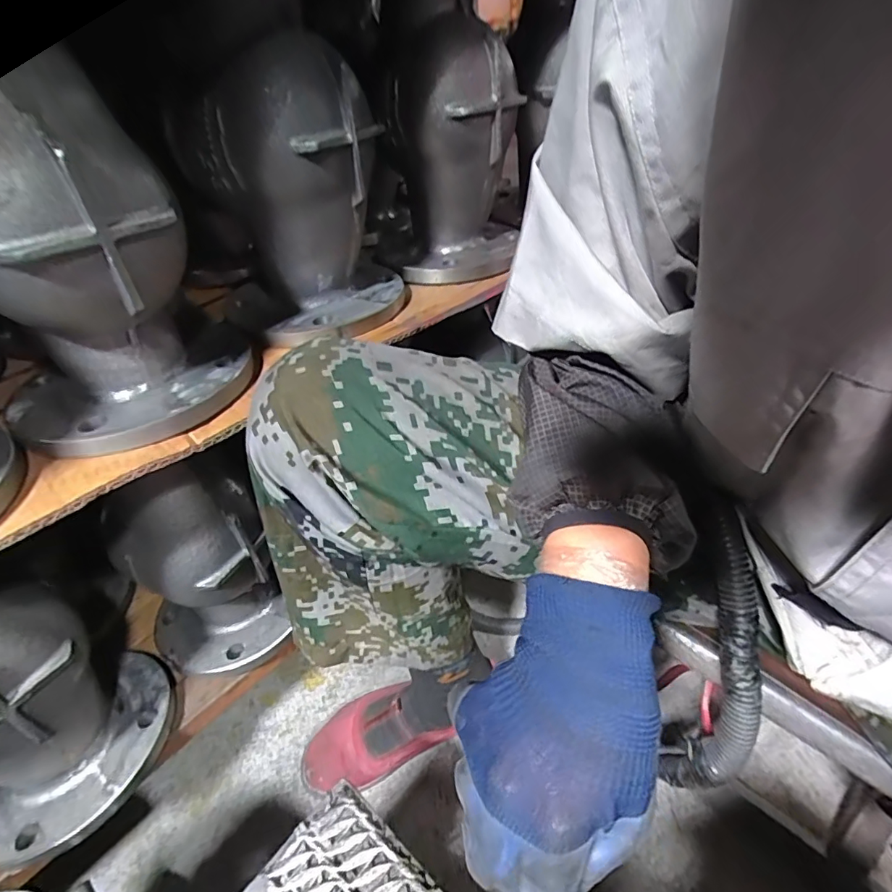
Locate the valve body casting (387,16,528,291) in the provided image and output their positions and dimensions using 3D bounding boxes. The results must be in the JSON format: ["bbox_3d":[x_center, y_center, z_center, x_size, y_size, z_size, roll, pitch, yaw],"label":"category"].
[{"bbox_3d":[0.009,-0.286,0.488,0.114,0.201,0.117,6,41,15],"label":"valve body casting"}]

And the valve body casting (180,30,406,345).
[{"bbox_3d":[-0.121,-0.207,0.406,0.147,0.189,0.130,-13,40,-8],"label":"valve body casting"}]

